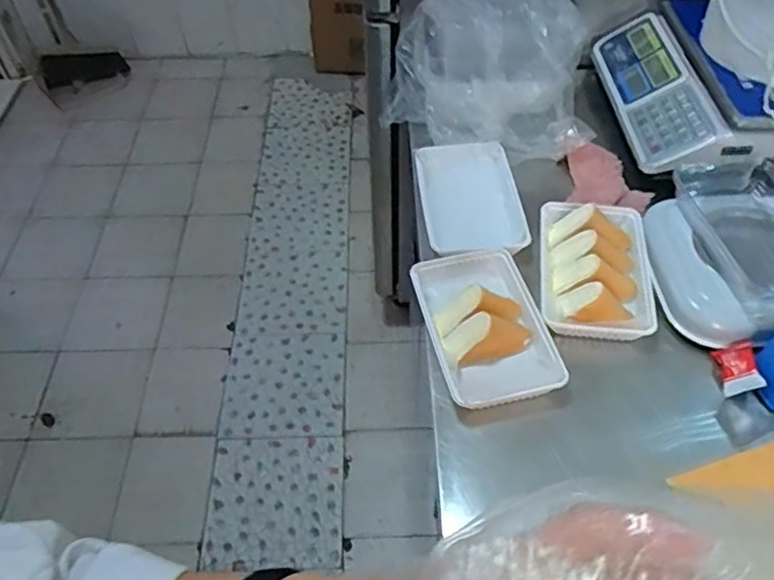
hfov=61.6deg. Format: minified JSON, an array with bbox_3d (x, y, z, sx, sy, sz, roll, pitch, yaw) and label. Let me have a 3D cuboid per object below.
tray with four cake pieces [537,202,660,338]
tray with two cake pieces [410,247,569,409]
[{"bbox_3d":[0.261,-0.033,0.813,0.137,0.048,0.208,7,51,7],"label":"tray with four cake pieces"},{"bbox_3d":[0.113,0.037,0.755,0.133,0.051,0.204,-10,51,-7],"label":"tray with two cake pieces"}]

